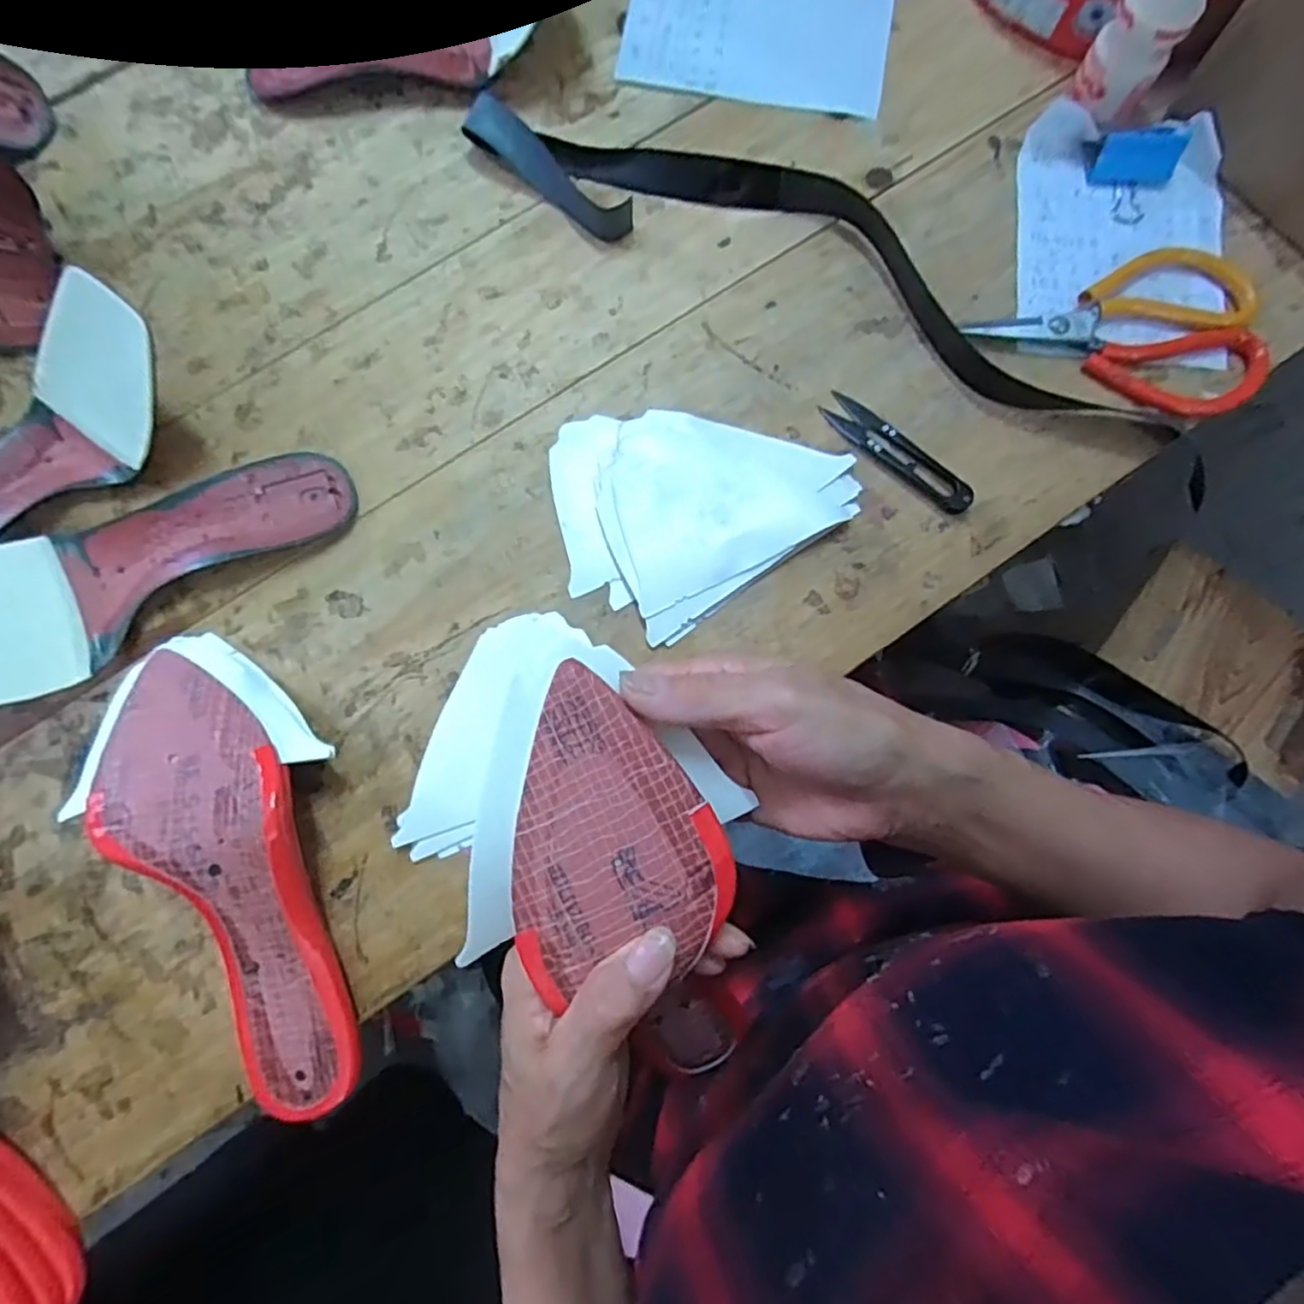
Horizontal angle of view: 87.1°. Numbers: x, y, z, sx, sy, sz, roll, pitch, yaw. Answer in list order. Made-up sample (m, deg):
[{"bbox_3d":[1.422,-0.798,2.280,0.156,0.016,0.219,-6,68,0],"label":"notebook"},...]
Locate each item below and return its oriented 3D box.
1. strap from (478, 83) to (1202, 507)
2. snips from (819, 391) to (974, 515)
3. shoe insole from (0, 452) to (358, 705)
[{"bbox_3d":[0.121,-0.245,0.427,0.494,0.026,0.100,26,81,6],"label":"strap"},{"bbox_3d":[0.147,-0.119,0.412,0.103,0.006,0.024,44,83,8],"label":"snips"},{"bbox_3d":[-0.283,-0.047,0.375,0.241,0.049,0.089,-28,80,-17],"label":"shoe insole"}]

